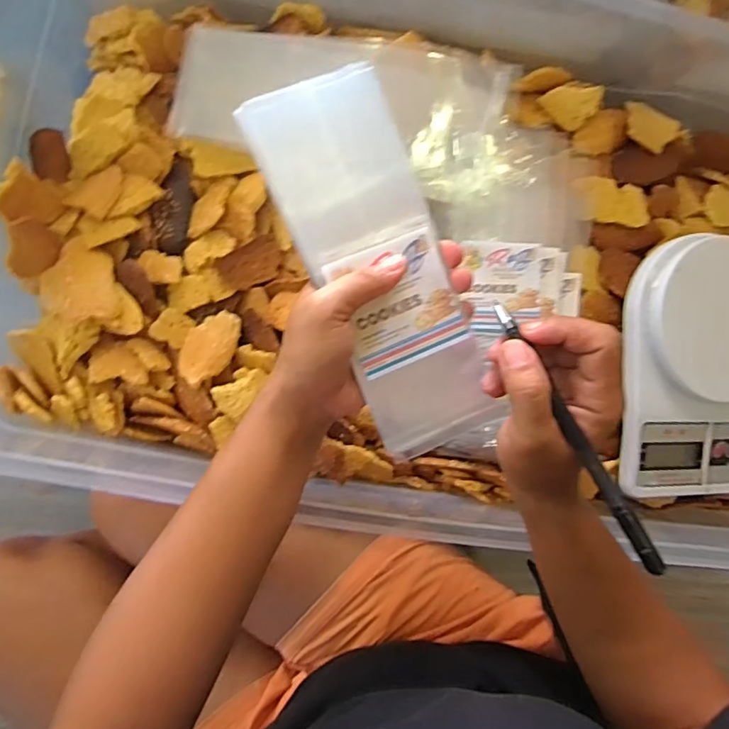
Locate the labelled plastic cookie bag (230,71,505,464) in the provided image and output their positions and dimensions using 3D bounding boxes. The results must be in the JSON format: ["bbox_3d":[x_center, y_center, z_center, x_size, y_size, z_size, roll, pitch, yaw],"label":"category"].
[{"bbox_3d":[0.009,-0.059,0.335,0.080,0.019,0.233,-24,98,-8],"label":"labelled plastic cookie bag"}]

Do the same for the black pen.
[{"bbox_3d":[0.113,0.037,0.294,0.010,0.007,0.161,-27,79,-8],"label":"black pen"}]

